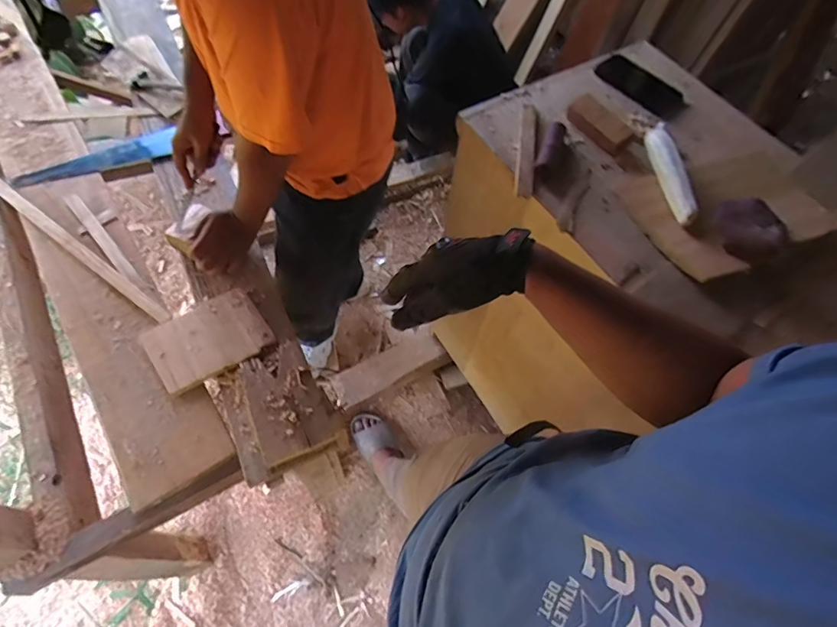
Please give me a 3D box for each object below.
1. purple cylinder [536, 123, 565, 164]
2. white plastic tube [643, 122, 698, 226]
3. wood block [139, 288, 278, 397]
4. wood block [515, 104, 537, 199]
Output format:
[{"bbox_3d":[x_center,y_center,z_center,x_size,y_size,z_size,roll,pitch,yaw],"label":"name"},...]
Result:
[{"bbox_3d":[0.222,-0.282,0.752,0.026,0.029,0.096,24,63,6],"label":"purple cylinder"},{"bbox_3d":[0.395,-0.234,0.718,0.028,0.039,0.218,6,63,-4],"label":"white plastic tube"},{"bbox_3d":[-0.387,0.045,0.835,0.199,0.018,0.148,-32,71,-21],"label":"wood block"},{"bbox_3d":[0.182,-0.280,0.762,0.028,0.024,0.207,10,62,-2],"label":"wood block"}]

